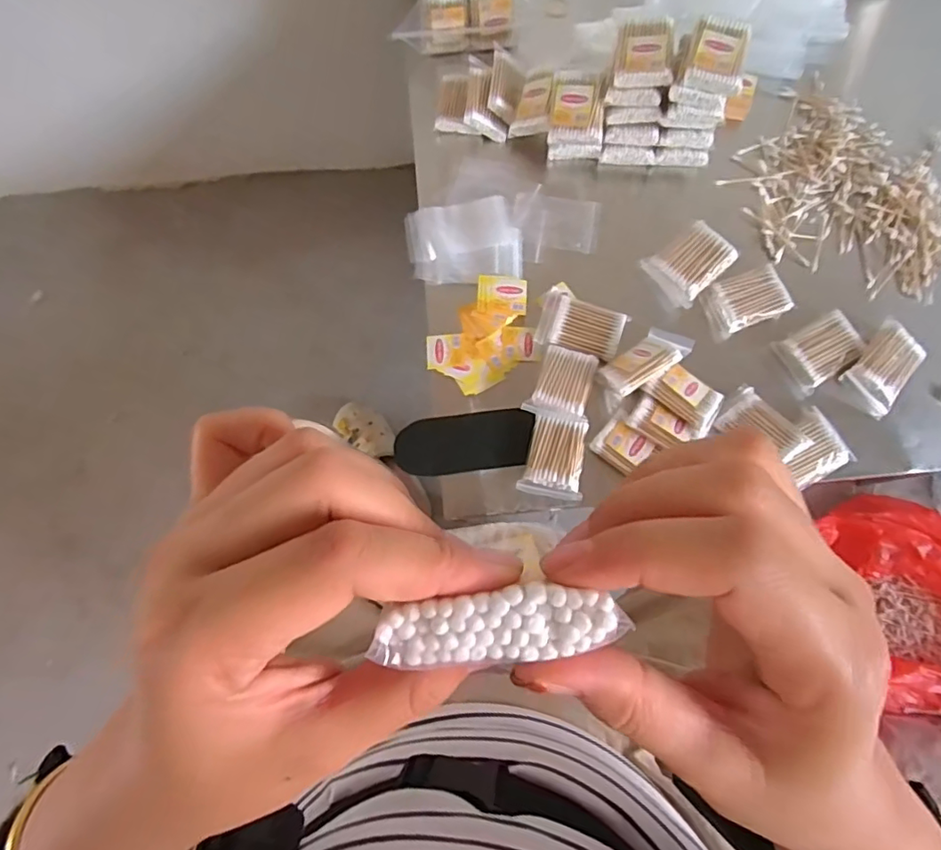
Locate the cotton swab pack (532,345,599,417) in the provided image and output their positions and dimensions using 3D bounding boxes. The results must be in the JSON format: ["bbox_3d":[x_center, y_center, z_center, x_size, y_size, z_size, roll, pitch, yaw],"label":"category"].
[{"bbox_3d":[0.100,-0.047,0.592,0.055,0.013,0.072,17,77,5],"label":"cotton swab pack"}]

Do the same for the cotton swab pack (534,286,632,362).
[{"bbox_3d":[0.121,-0.110,0.608,0.088,0.014,0.064,17,77,5],"label":"cotton swab pack"}]

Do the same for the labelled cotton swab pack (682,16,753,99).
[{"bbox_3d":[0.251,-0.373,0.568,0.057,0.022,0.068,17,77,5],"label":"labelled cotton swab pack"}]

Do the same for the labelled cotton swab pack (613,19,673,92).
[{"bbox_3d":[0.182,-0.387,0.584,0.056,0.026,0.066,8,76,3],"label":"labelled cotton swab pack"}]

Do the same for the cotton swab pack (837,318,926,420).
[{"bbox_3d":[0.437,-0.060,0.594,0.057,0.020,0.094,39,79,10],"label":"cotton swab pack"}]

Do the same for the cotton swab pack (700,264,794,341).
[{"bbox_3d":[0.301,-0.136,0.616,0.084,0.021,0.058,-23,77,-5],"label":"cotton swab pack"}]

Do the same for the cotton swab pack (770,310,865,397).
[{"bbox_3d":[0.375,-0.079,0.600,0.078,0.019,0.061,-27,77,-6],"label":"cotton swab pack"}]

